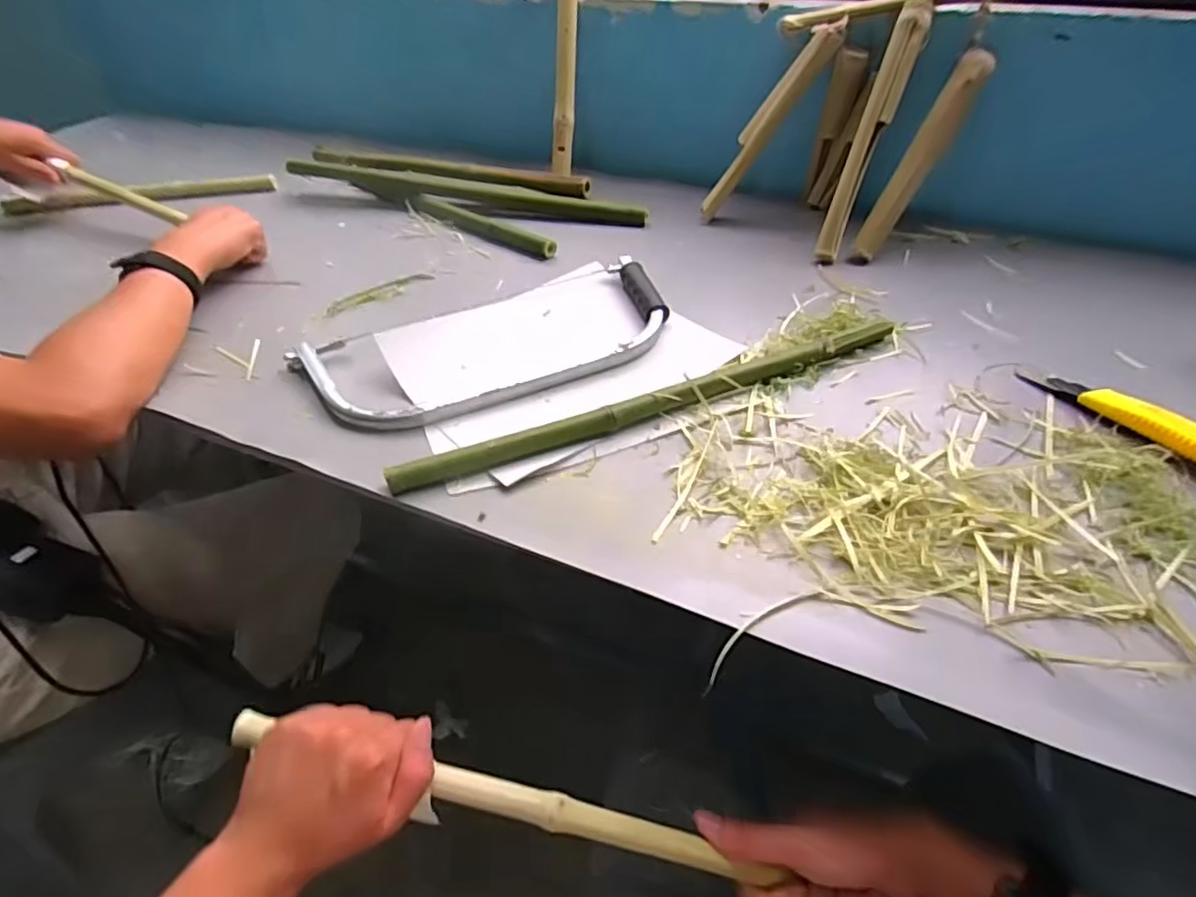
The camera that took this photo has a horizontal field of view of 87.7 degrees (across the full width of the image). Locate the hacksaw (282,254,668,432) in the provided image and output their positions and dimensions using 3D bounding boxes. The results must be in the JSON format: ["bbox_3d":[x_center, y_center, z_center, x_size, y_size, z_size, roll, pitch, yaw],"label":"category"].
[{"bbox_3d":[-0.101,-0.107,0.602,0.366,0.023,0.164,-17,45,-15],"label":"hacksaw"}]

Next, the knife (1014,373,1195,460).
[{"bbox_3d":[0.433,-0.028,0.498,0.019,0.025,0.164,-28,50,-22],"label":"knife"}]

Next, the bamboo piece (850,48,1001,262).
[{"bbox_3d":[0.352,-0.311,0.688,0.031,0.228,0.032,5,28,-47],"label":"bamboo piece"}]

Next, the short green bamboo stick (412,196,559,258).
[{"bbox_3d":[-0.151,-0.286,0.797,0.239,0.021,0.021,28,51,29],"label":"short green bamboo stick"}]

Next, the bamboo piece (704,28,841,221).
[{"bbox_3d":[0.195,-0.380,0.740,0.030,0.234,0.028,21,38,-21],"label":"bamboo piece"}]

